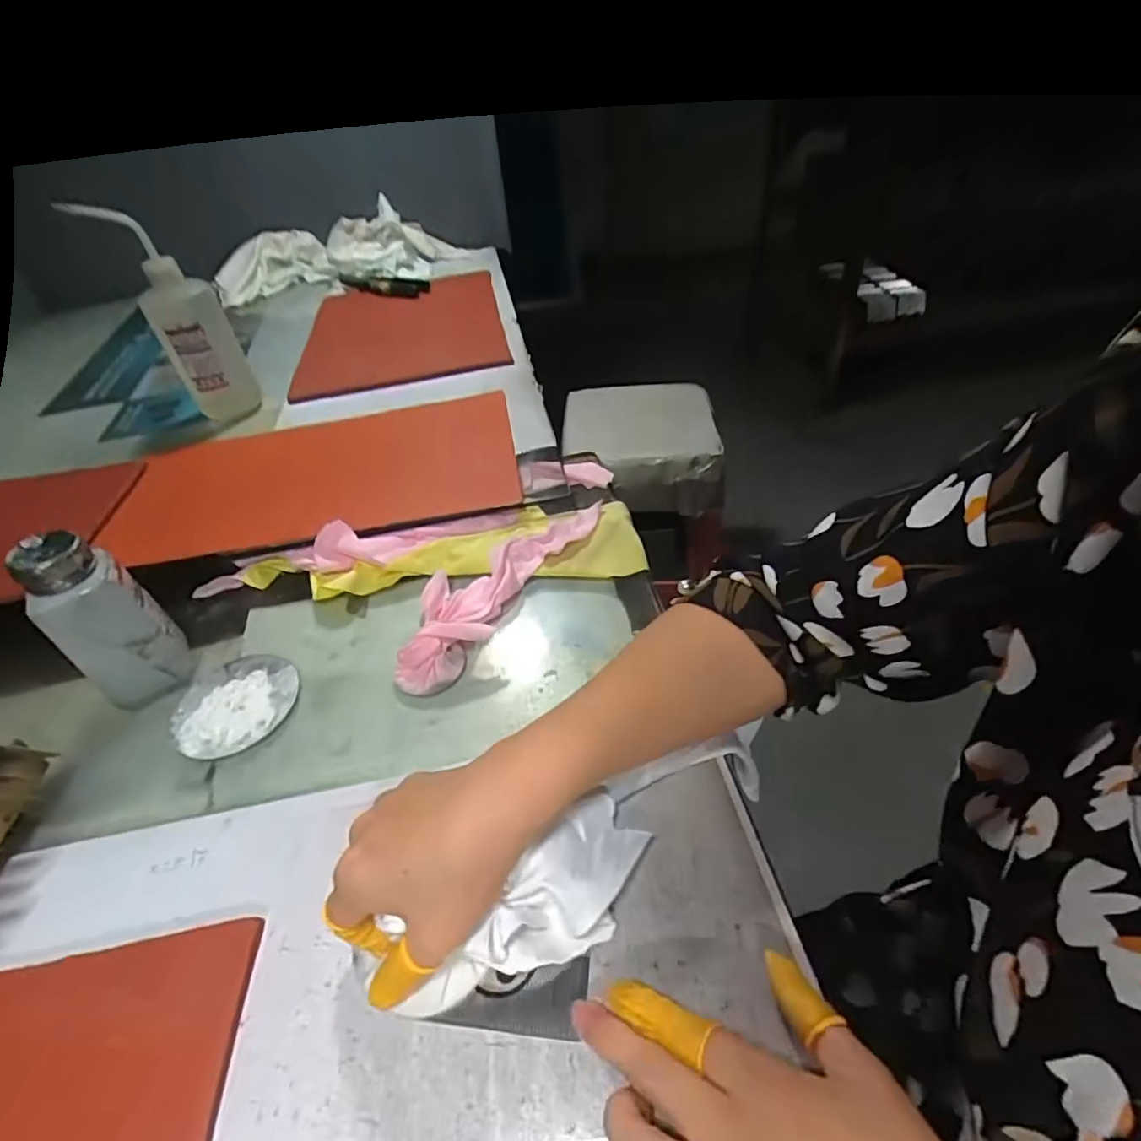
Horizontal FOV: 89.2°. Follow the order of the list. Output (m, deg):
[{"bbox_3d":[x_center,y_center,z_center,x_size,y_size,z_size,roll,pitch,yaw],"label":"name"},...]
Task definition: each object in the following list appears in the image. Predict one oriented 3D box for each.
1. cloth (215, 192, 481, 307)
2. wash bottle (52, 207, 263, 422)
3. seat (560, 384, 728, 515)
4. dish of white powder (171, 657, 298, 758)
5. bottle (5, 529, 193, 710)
[{"bbox_3d":[-0.417,-0.582,1.068,0.462,0.085,0.195,-17,44,-11],"label":"cloth"},{"bbox_3d":[-0.423,-0.273,0.638,0.087,0.227,0.058,-3,43,3],"label":"wash bottle"},{"bbox_3d":[0.141,-0.238,1.119,0.297,0.143,0.267,2,43,8],"label":"seat"},{"bbox_3d":[-0.239,0.092,0.412,0.084,0.004,0.082,-3,43,3],"label":"dish of white powder"},{"bbox_3d":[-0.312,0.036,0.393,0.058,0.127,0.045,-30,48,-24],"label":"bottle"}]

